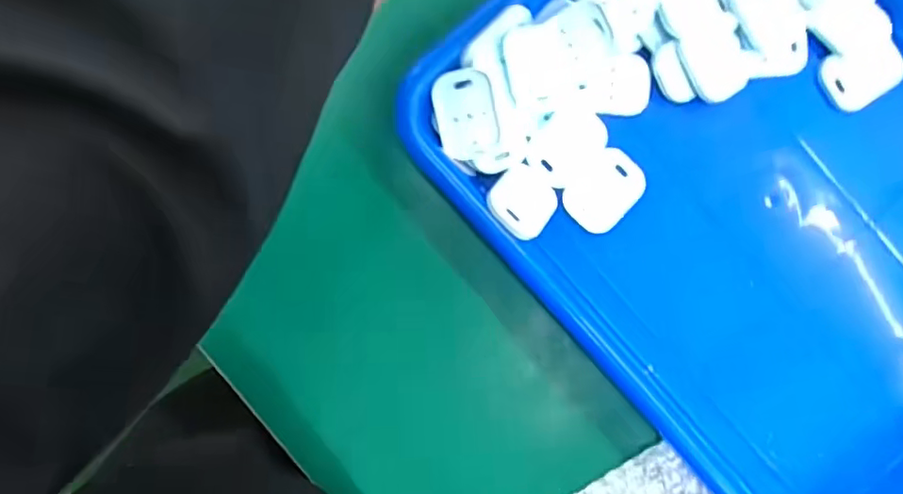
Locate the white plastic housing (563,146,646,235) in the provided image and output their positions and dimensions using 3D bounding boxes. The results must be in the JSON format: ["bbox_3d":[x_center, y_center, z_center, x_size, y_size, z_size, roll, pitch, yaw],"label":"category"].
[{"bbox_3d":[0.077,-0.028,0.281,0.031,0.004,0.040,44,88,-2],"label":"white plastic housing"}]

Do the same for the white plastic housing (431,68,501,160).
[{"bbox_3d":[0.007,-0.061,0.259,0.026,0.006,0.039,-13,91,-3],"label":"white plastic housing"}]

